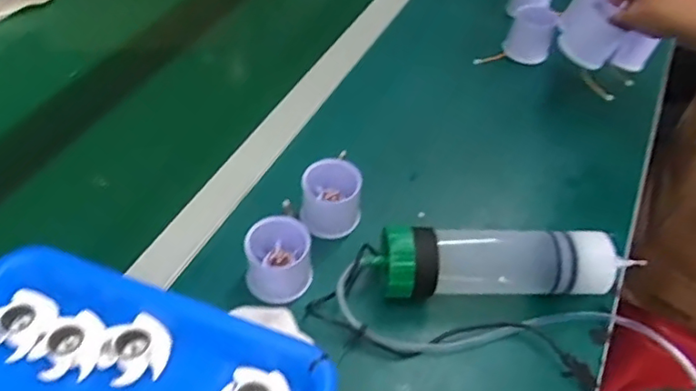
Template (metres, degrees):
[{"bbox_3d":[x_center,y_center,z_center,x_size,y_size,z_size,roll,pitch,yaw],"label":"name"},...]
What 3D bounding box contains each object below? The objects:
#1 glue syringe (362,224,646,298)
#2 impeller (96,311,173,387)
[{"bbox_3d":[0.131,0.055,0.502,0.218,0.054,0.053,-3,48,-6],"label":"glue syringe"},{"bbox_3d":[-0.138,0.098,0.383,0.044,0.012,0.043,1,47,-2],"label":"impeller"}]

